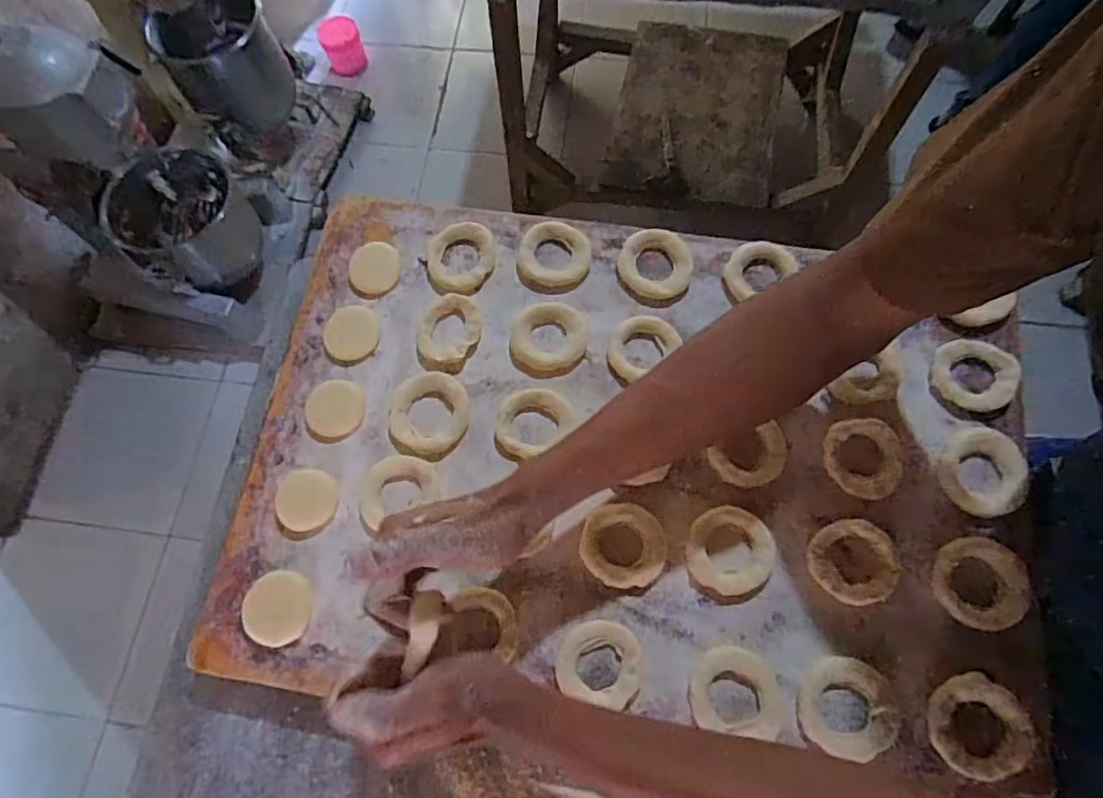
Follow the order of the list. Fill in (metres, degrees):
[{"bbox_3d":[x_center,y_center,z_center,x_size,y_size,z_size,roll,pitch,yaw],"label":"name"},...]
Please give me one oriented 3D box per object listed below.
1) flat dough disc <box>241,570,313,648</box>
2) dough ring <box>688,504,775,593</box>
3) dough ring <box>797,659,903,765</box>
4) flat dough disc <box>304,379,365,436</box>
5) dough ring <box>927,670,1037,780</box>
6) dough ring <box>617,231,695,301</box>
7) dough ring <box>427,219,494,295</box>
[{"bbox_3d":[-0.206,0.156,0.444,0.048,0.014,0.051,-1,70,2],"label":"flat dough disc"},{"bbox_3d":[0.136,0.114,0.450,0.064,0.007,0.063,-1,70,2],"label":"dough ring"},{"bbox_3d":[0.207,0.215,0.413,0.063,0.009,0.062,-1,70,2],"label":"dough ring"},{"bbox_3d":[-0.181,0.008,0.497,0.048,0.007,0.048,-1,70,2],"label":"flat dough disc"},{"bbox_3d":[0.293,0.223,0.405,0.066,0.009,0.061,-1,70,2],"label":"dough ring"},{"bbox_3d":[0.091,-0.119,0.524,0.064,0.015,0.061,-1,70,2],"label":"dough ring"},{"bbox_3d":[-0.081,-0.129,0.530,0.060,0.017,0.068,-9,70,-1],"label":"dough ring"}]

